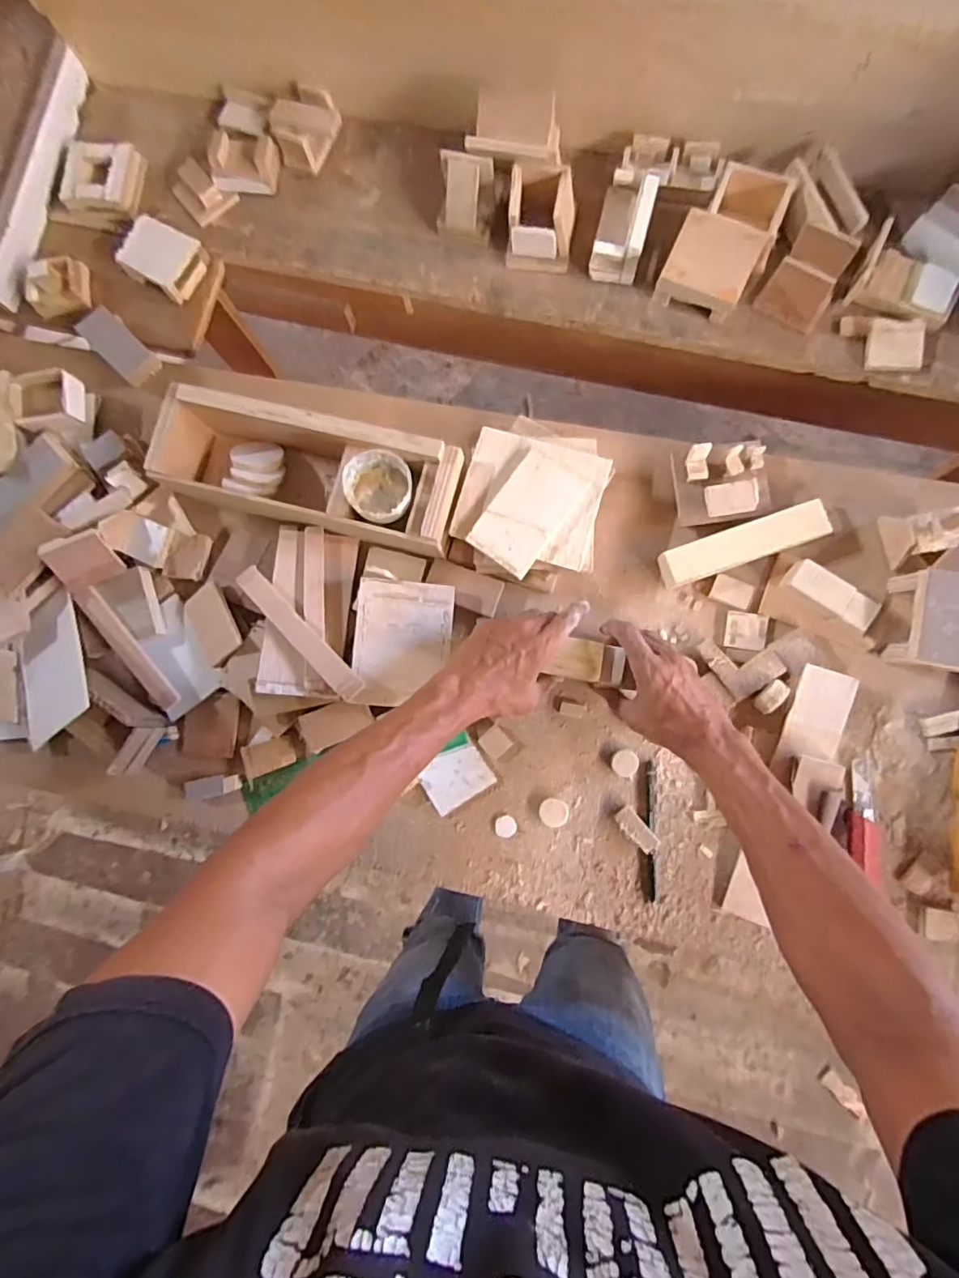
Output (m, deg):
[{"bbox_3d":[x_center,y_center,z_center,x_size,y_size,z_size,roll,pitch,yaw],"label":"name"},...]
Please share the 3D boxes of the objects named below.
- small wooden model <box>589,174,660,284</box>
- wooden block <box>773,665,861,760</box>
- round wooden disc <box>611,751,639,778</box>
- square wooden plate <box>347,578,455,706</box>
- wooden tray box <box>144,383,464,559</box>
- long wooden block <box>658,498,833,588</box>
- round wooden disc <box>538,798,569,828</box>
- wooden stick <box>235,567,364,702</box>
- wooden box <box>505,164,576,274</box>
[{"bbox_3d":[0.155,-0.444,0.605,0.055,0.034,0.099,14,86,7],"label":"small wooden model"},{"bbox_3d":[0.339,0.079,0.568,0.050,0.027,0.097,18,86,7],"label":"wooden block"},{"bbox_3d":[0.155,0.132,0.593,0.027,0.004,0.028,-1,84,6],"label":"round wooden disc"},{"bbox_3d":[-0.079,0.004,0.582,0.097,0.011,0.128,5,83,-8],"label":"square wooden plate"},{"bbox_3d":[-0.179,-0.179,0.606,0.316,0.086,0.106,14,86,7],"label":"wooden tray box"},{"bbox_3d":[0.273,-0.098,0.580,0.164,0.025,0.040,-20,83,3],"label":"long wooden block"},{"bbox_3d":[0.078,0.183,0.590,0.030,0.009,0.029,-1,84,6],"label":"round wooden disc"},{"bbox_3d":[-0.187,-0.007,0.581,0.029,0.009,0.176,-41,79,-22],"label":"wooden stick"},{"bbox_3d":[0.067,-0.460,0.602,0.077,0.051,0.085,4,85,6],"label":"wooden box"}]

